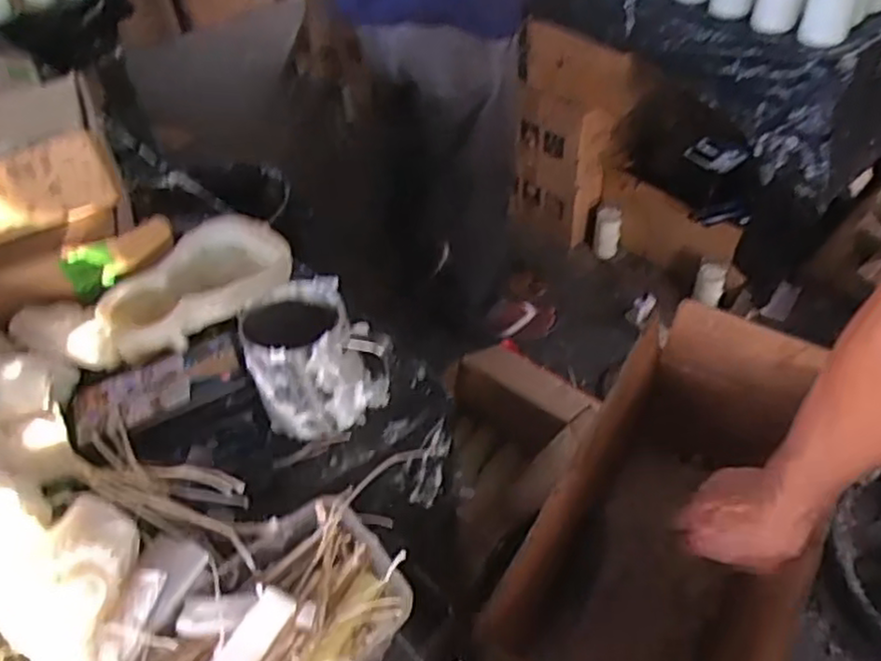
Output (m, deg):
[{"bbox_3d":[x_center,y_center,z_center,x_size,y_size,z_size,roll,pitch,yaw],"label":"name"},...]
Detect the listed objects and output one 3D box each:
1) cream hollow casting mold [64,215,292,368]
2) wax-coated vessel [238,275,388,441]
[{"bbox_3d":[-0.255,-0.035,0.687,0.213,0.042,0.114,-34,53,-24],"label":"cream hollow casting mold"},{"bbox_3d":[-0.108,0.020,0.586,0.098,0.092,0.092,-20,49,-13],"label":"wax-coated vessel"}]

